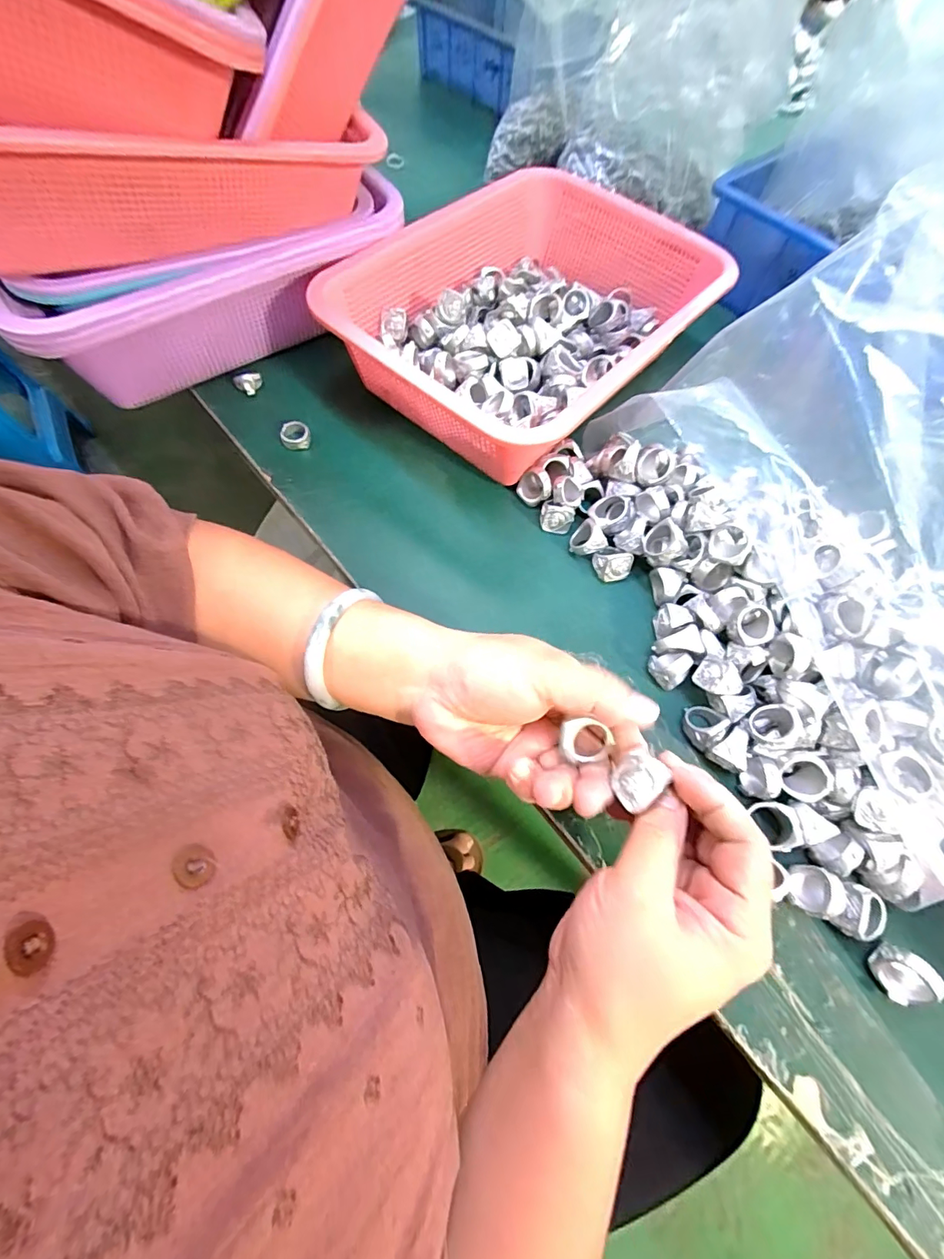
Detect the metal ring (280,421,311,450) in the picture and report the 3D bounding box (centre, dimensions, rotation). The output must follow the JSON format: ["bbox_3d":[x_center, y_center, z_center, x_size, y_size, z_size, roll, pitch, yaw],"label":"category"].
[{"bbox_3d":[-0.140,-0.154,0.378,0.023,0.011,0.021,2,65,-3],"label":"metal ring"}]

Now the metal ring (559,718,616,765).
[{"bbox_3d":[0.056,0.054,0.230,0.024,0.010,0.017,-2,69,0],"label":"metal ring"}]

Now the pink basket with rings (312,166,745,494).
[{"bbox_3d":[0.048,-0.255,0.392,0.222,0.074,0.302,40,69,14],"label":"pink basket with rings"}]

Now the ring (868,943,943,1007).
[{"bbox_3d":[0.222,0.178,0.242,0.024,0.018,0.025,2,65,-3],"label":"ring"}]

